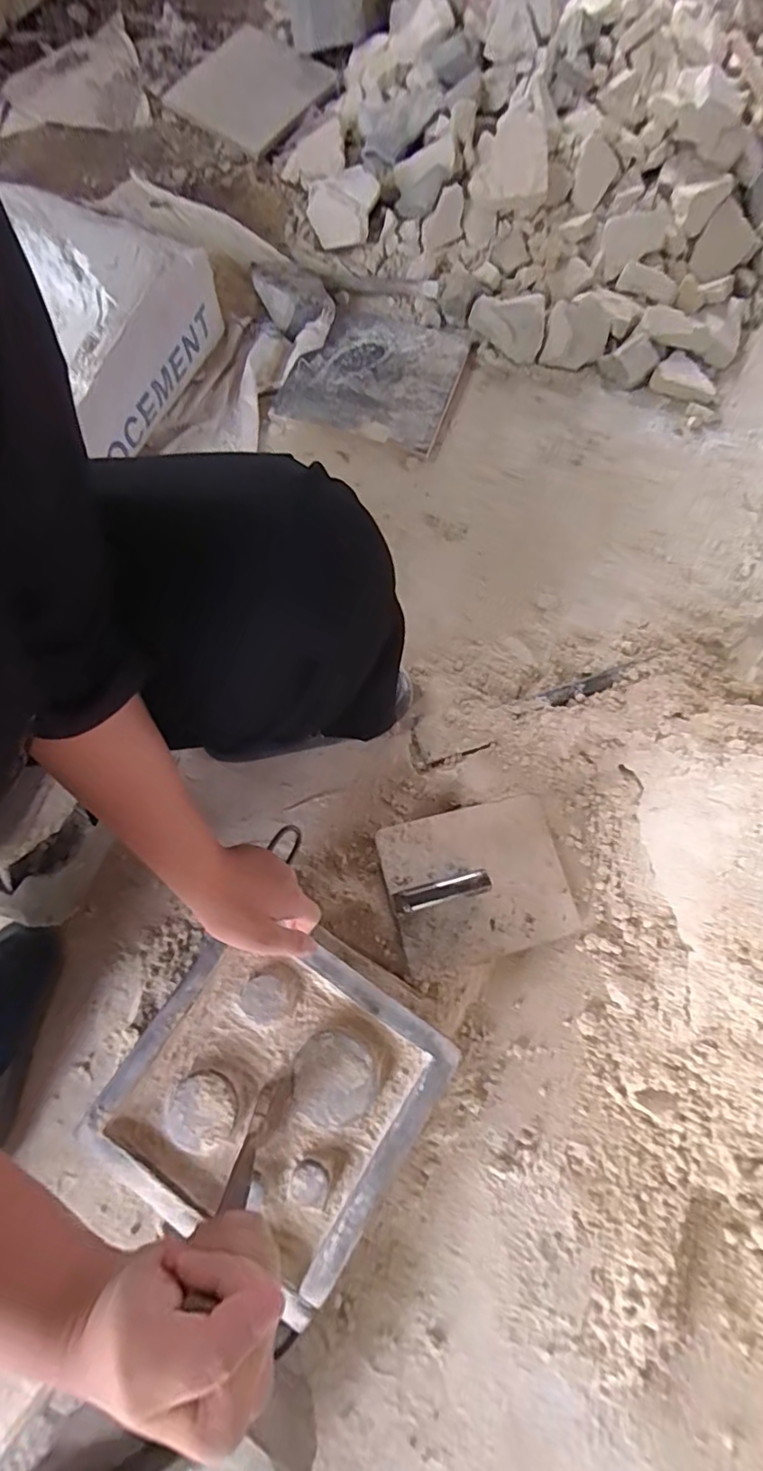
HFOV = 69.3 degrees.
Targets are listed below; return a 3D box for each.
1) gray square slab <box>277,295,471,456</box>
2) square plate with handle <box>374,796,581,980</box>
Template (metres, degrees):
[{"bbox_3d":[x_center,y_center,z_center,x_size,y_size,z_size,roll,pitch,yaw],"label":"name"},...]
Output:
[{"bbox_3d":[-0.009,-0.562,0.859,0.244,0.032,0.236,19,73,4],"label":"gray square slab"},{"bbox_3d":[0.111,0.159,0.611,0.205,0.070,0.168,-15,74,-4],"label":"square plate with handle"}]

